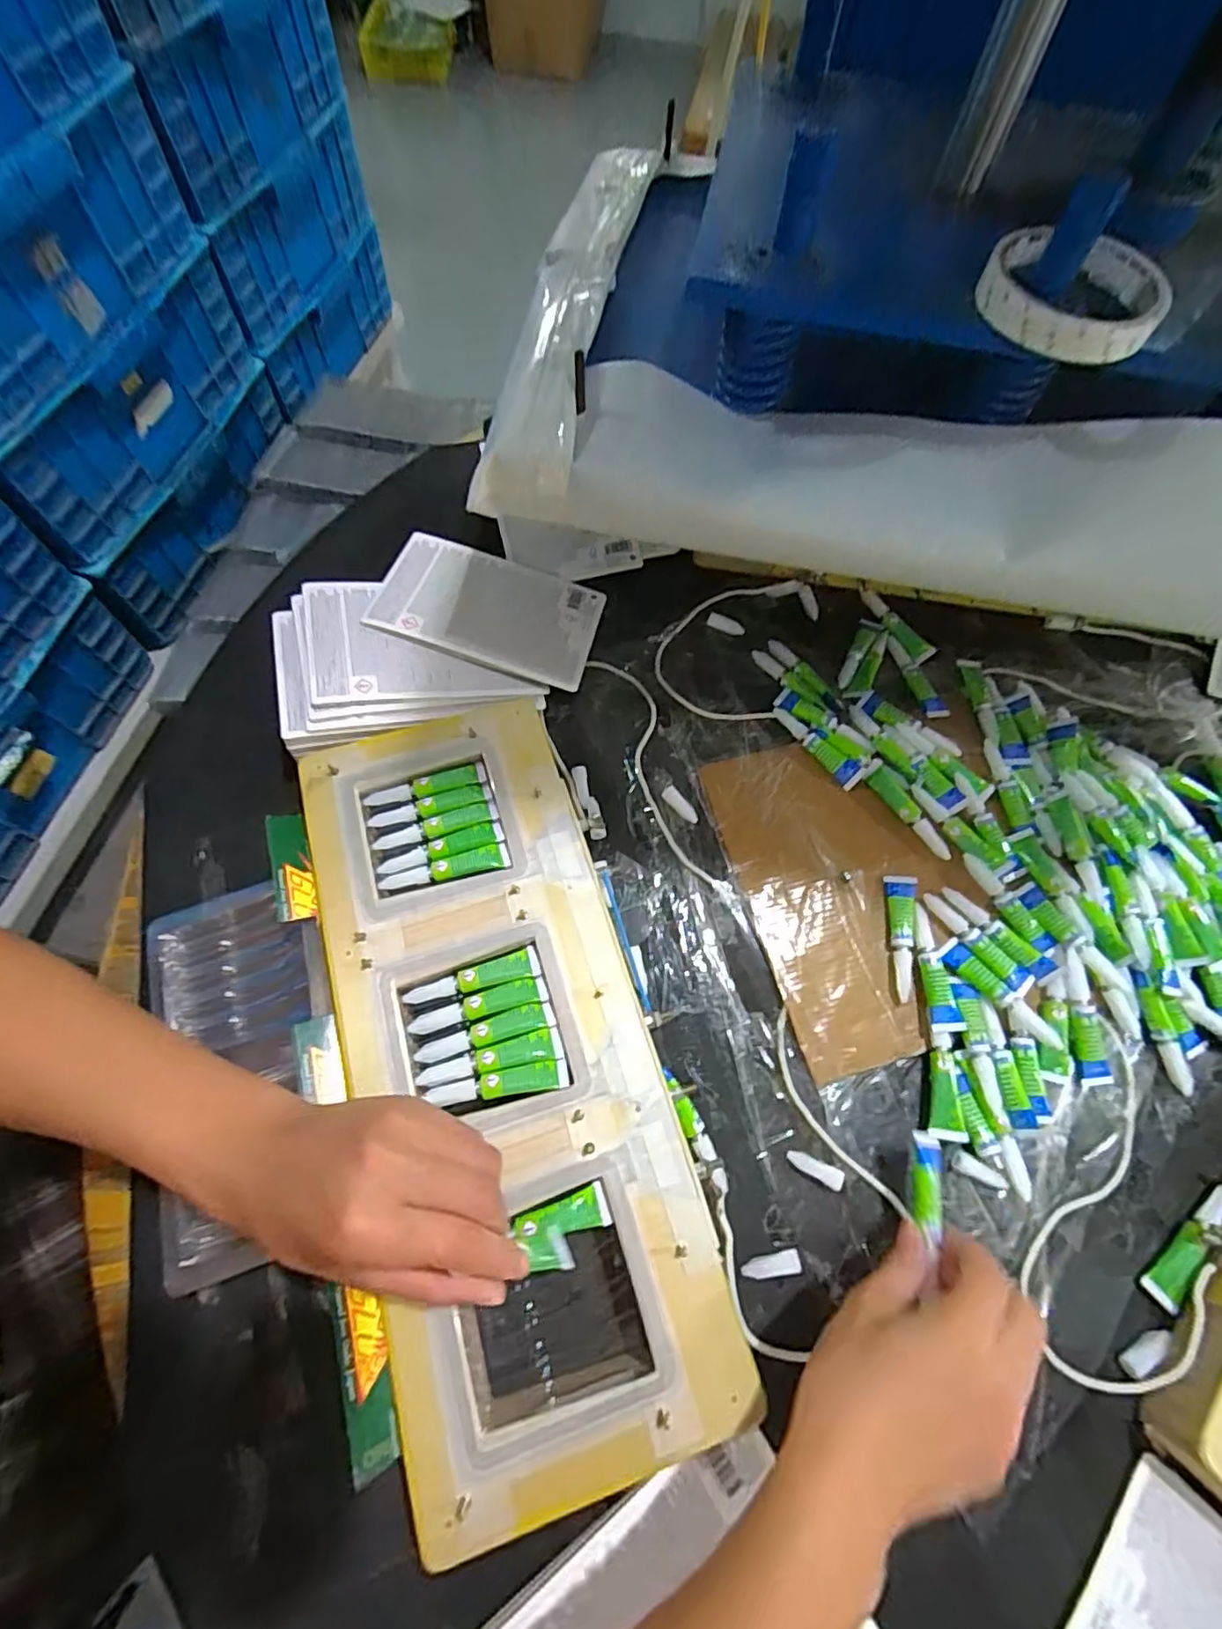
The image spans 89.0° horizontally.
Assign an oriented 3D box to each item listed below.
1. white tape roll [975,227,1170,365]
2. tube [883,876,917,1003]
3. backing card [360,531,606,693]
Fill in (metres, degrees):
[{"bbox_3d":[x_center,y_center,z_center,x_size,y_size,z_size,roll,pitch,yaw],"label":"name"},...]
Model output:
[{"bbox_3d":[0.233,-0.263,0.315,0.085,0.017,0.081,1,66,-2],"label":"white tape roll"},{"bbox_3d":[0.195,0.081,0.414,0.019,0.009,0.081,5,68,1],"label":"tube"},{"bbox_3d":[-0.094,-0.167,0.498,0.167,0.008,0.117,16,58,-6],"label":"backing card"}]

